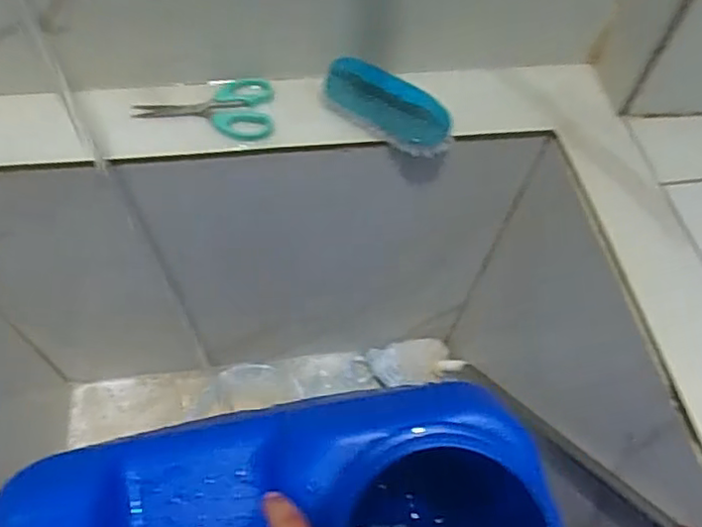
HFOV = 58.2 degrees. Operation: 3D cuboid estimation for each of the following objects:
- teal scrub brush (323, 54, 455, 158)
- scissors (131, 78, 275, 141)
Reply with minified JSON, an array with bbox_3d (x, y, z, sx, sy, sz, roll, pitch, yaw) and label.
[{"bbox_3d":[0.030,-0.138,0.557,0.123,0.041,0.040,28,60,12],"label":"teal scrub brush"},{"bbox_3d":[-0.130,-0.138,0.558,0.121,0.011,0.067,-1,58,-5],"label":"scissors"}]

